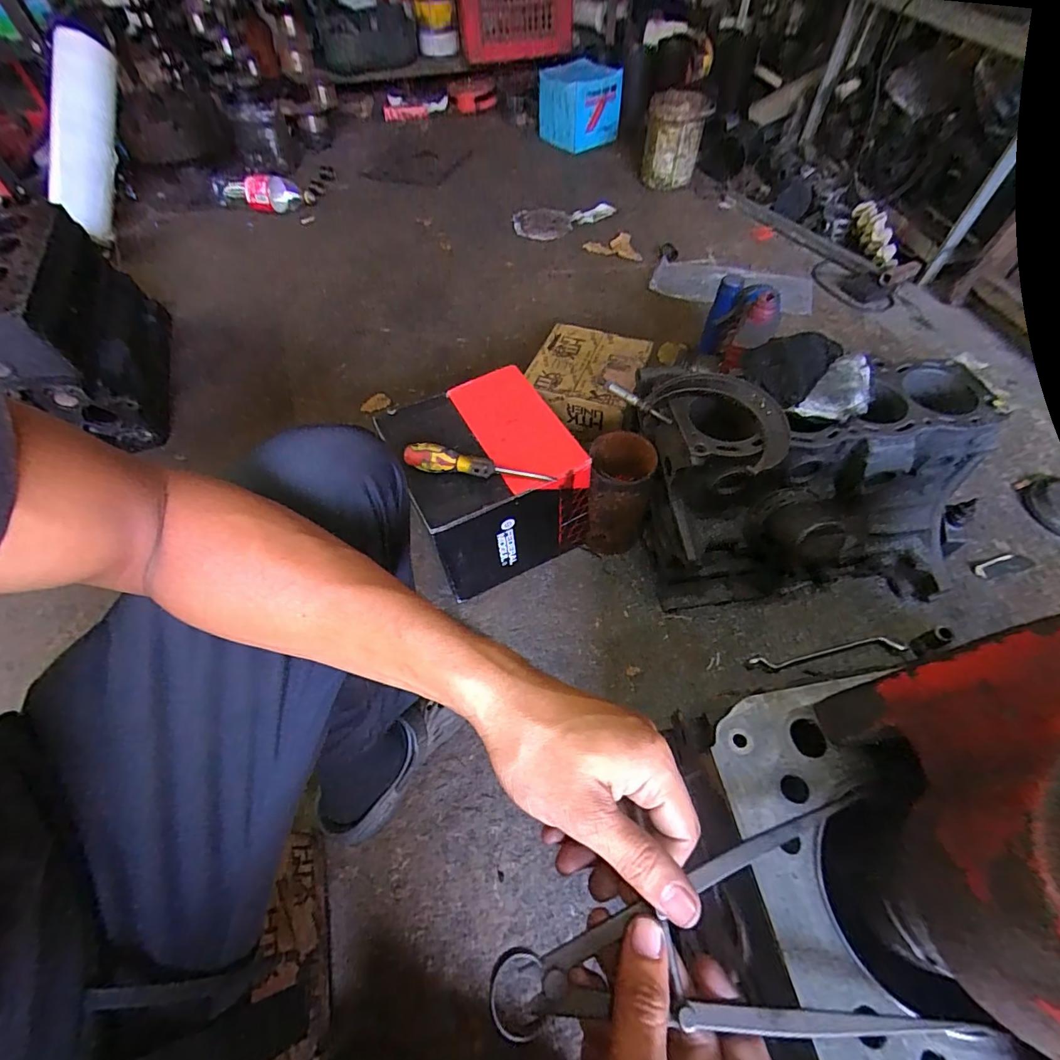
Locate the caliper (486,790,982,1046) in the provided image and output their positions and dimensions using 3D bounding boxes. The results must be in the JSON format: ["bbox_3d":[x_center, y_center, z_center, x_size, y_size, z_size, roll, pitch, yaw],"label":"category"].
[{"bbox_3d":[0.088,0.185,0.219,0.209,0.013,0.093,-1,56,-10],"label":"caliper"}]

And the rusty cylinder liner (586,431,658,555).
[{"bbox_3d":[0.136,-0.048,0.740,0.085,0.191,0.088,9,57,8],"label":"rusty cylinder liner"}]

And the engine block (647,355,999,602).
[{"bbox_3d":[0.374,-0.051,0.673,0.415,0.273,0.216,-1,56,1],"label":"engine block"}]

